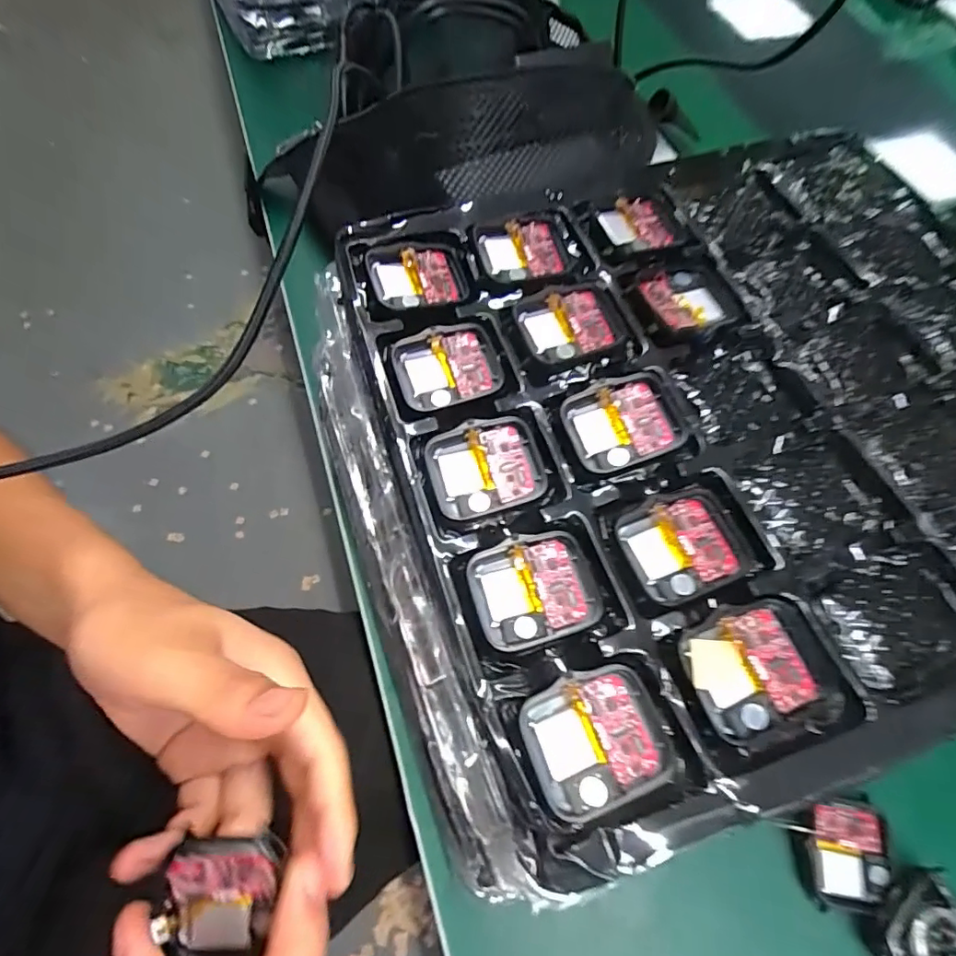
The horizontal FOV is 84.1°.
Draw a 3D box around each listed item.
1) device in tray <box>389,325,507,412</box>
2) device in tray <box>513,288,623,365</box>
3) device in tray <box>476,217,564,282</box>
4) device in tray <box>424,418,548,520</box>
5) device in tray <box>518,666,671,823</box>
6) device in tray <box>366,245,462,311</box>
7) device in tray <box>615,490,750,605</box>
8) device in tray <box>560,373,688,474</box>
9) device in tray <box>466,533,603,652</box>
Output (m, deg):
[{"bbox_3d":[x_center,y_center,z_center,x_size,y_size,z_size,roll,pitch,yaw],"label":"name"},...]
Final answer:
[{"bbox_3d":[-0.012,-0.046,0.225,0.044,0.009,0.036,-12,65,-7],"label":"device in tray"},{"bbox_3d":[0.039,-0.066,0.229,0.039,0.004,0.033,-17,66,-10],"label":"device in tray"},{"bbox_3d":[0.021,-0.105,0.248,0.041,0.012,0.035,-3,65,-3],"label":"device in tray"},{"bbox_3d":[0.003,-0.003,0.207,0.045,0.010,0.036,-14,66,-8],"label":"device in tray"},{"bbox_3d":[0.037,0.082,0.168,0.042,0.007,0.037,-20,68,-11],"label":"device in tray"},{"bbox_3d":[-0.028,-0.090,0.240,0.041,0.009,0.035,-10,65,-6],"label":"device in tray"},{"bbox_3d":[0.074,0.024,0.193,0.041,0.004,0.037,-18,66,-10],"label":"device in tray"},{"bbox_3d":[0.058,-0.023,0.212,0.042,0.006,0.038,-17,66,-10],"label":"device in tray"},{"bbox_3d":[0.020,0.039,0.189,0.043,0.007,0.036,-14,67,-8],"label":"device in tray"}]

